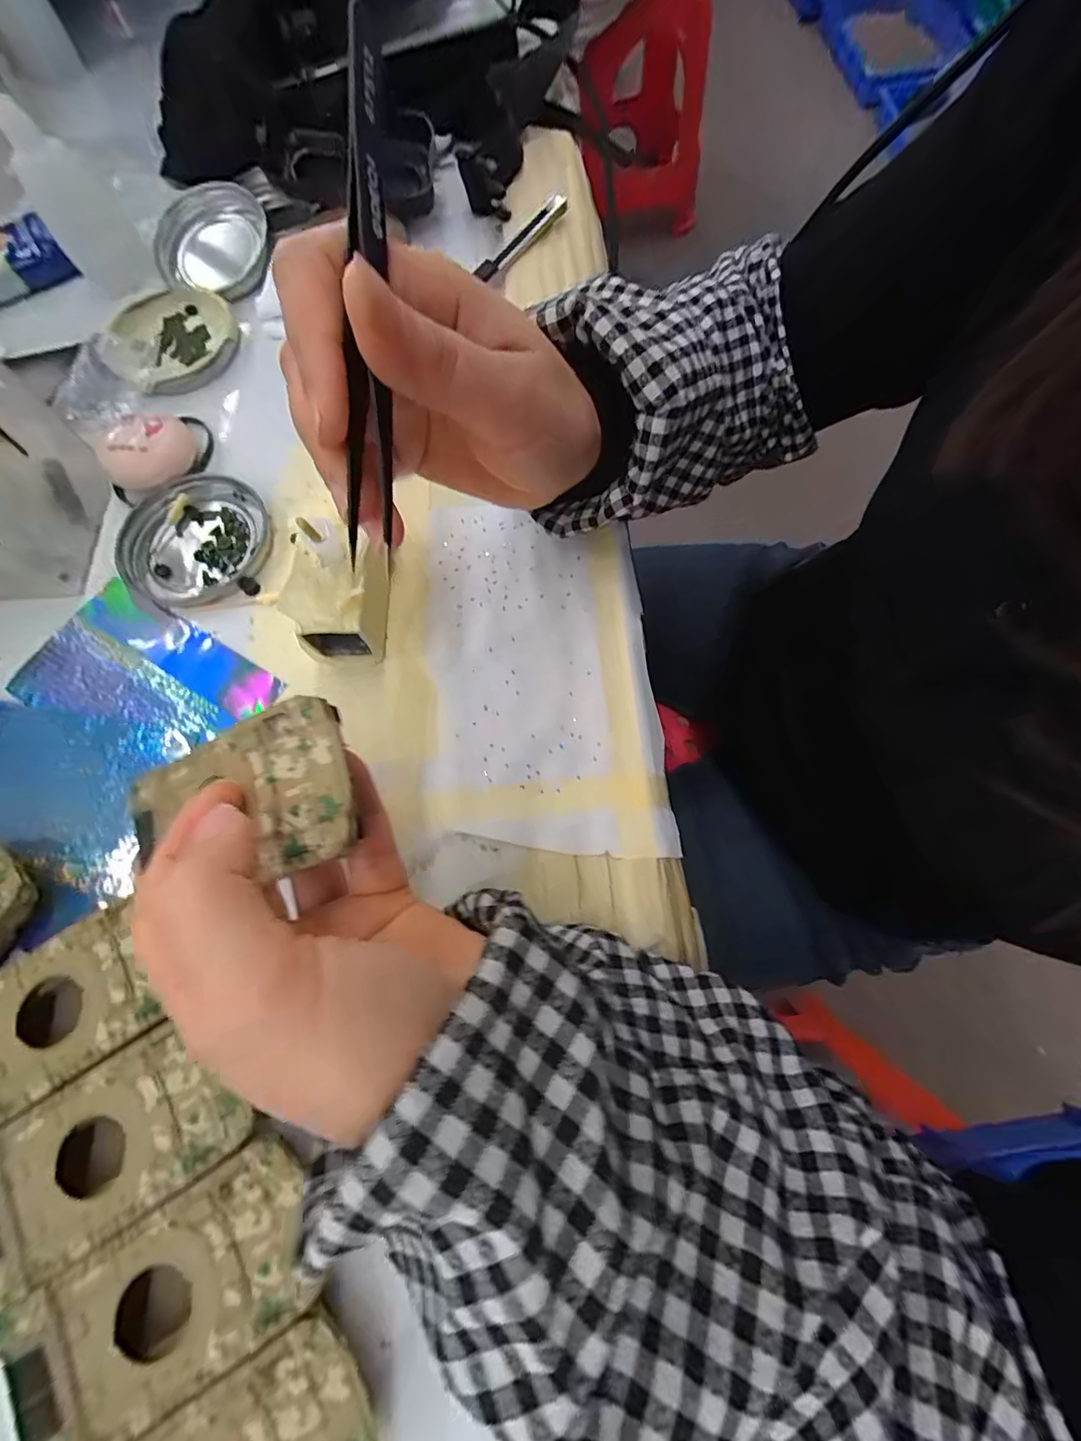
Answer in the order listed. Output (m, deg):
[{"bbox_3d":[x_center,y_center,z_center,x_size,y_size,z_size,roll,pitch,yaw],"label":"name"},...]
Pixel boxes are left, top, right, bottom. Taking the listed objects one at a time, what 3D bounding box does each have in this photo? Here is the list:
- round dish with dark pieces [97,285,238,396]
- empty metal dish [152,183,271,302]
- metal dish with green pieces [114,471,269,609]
[{"bbox_3d":[-0.234,-0.242,0.308,0.078,0.016,0.080,0,73,1],"label":"round dish with dark pieces"},{"bbox_3d":[-0.220,-0.319,0.323,0.075,0.020,0.073,0,73,1],"label":"empty metal dish"},{"bbox_3d":[-0.189,-0.099,0.265,0.077,0.009,0.073,0,73,1],"label":"metal dish with green pieces"}]

